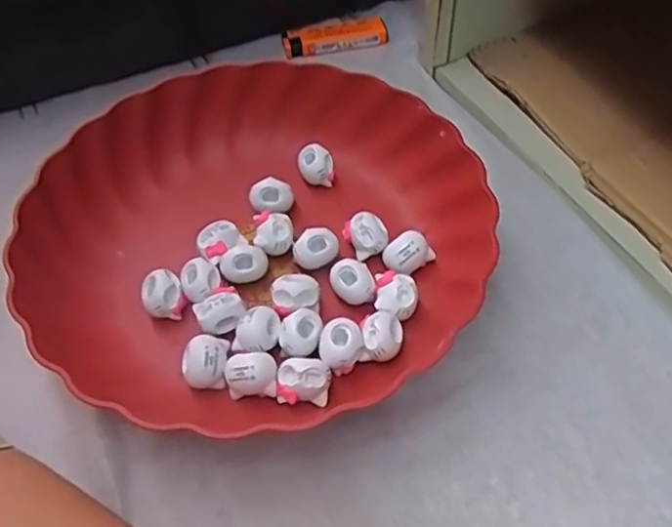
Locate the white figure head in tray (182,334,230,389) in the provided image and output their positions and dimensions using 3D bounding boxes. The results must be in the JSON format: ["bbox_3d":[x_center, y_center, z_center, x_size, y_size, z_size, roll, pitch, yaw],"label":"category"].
[{"bbox_3d":[-0.065,0.049,0.320,0.022,0.023,0.023,-1,53,0],"label":"white figure head in tray"}]

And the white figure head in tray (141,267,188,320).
[{"bbox_3d":[-0.092,0.020,0.345,0.021,0.025,0.022,-23,56,-16],"label":"white figure head in tray"}]

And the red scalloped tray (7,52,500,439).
[{"bbox_3d":[-0.045,-0.024,0.359,0.244,0.044,0.233,-12,54,-9],"label":"red scalloped tray"}]

